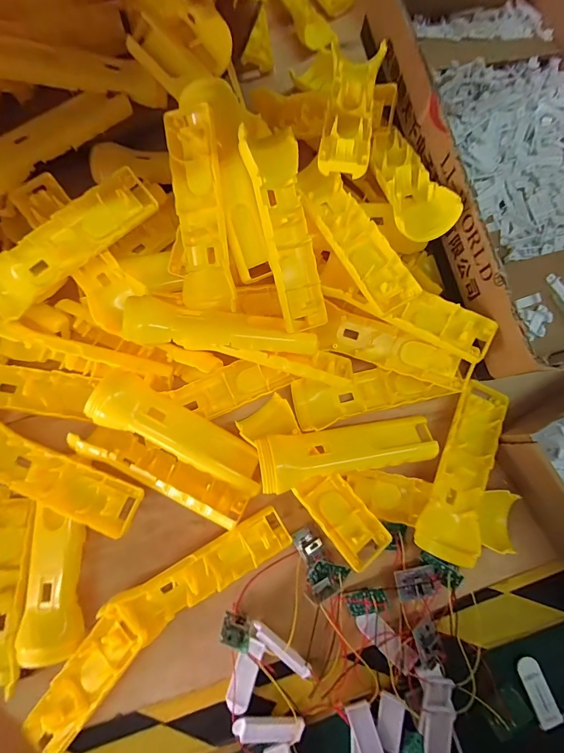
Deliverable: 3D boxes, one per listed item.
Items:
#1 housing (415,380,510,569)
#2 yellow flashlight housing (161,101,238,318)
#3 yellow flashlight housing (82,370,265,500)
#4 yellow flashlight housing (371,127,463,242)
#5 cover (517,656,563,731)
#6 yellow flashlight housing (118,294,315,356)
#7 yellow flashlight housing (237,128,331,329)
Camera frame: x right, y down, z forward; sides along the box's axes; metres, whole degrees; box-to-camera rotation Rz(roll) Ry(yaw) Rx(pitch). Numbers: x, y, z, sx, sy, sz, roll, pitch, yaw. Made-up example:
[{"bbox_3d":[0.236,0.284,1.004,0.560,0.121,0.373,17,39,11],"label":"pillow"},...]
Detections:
[{"bbox_3d":[0.163,0.078,0.324,0.041,0.034,0.158,24,80,5],"label":"housing"},{"bbox_3d":[-0.071,-0.139,0.314,0.044,0.024,0.160,-6,104,-1],"label":"yellow flashlight housing"},{"bbox_3d":[-0.088,0.052,0.323,0.157,0.027,0.044,33,81,-9],"label":"yellow flashlight housing"},{"bbox_3d":[0.114,-0.176,0.335,0.046,0.039,0.133,-14,65,-2],"label":"yellow flashlight housing"},{"bbox_3d":[0.227,0.278,0.323,0.020,0.004,0.054,-19,79,-3],"label":"cover"},{"bbox_3d":[-0.049,-0.039,0.316,0.158,0.016,0.038,6,78,-14],"label":"yellow flashlight housing"},{"bbox_3d":[0.007,-0.116,0.309,0.043,0.035,0.157,-15,105,-2],"label":"yellow flashlight housing"}]

